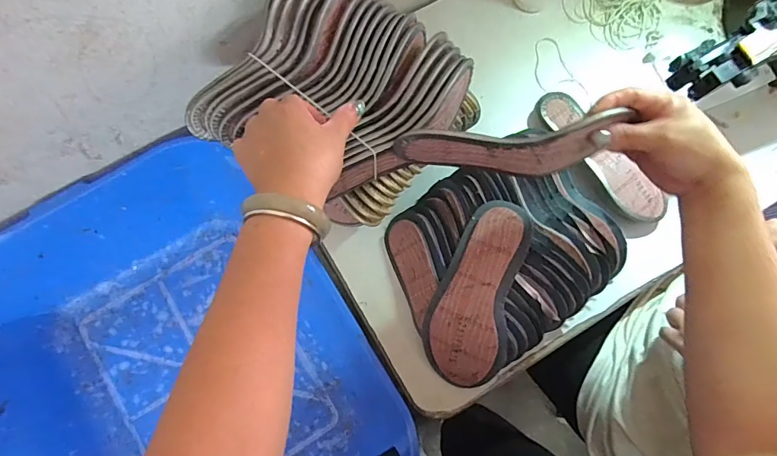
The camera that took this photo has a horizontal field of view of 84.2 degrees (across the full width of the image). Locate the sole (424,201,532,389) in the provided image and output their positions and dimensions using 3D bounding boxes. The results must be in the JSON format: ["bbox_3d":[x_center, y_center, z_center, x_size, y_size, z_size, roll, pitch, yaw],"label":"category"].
[{"bbox_3d":[0.106,0.079,0.527,0.096,0.060,0.223,15,77,2],"label":"sole"}]

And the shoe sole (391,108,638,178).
[{"bbox_3d":[0.110,-0.075,0.410,0.197,0.063,0.018,0,60,9],"label":"shoe sole"}]

